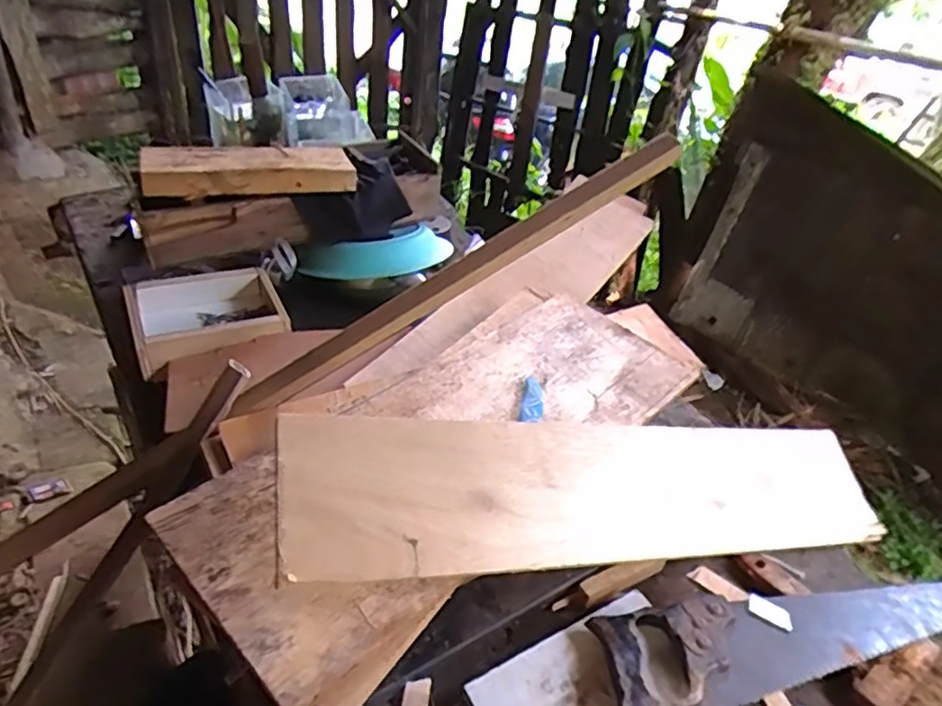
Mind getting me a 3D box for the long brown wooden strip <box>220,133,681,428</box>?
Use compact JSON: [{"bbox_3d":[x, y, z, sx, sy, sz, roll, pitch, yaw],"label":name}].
[{"bbox_3d":[-0.020,-0.070,0.623,0.498,0.028,0.029,-31,43,2],"label":"long brown wooden strip"}]

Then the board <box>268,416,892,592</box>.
[{"bbox_3d":[0.145,0.122,0.580,0.618,0.011,0.127,5,55,-25],"label":"board"}]

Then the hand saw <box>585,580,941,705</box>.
[{"bbox_3d":[0.312,0.237,0.569,0.445,0.042,0.094,-8,40,-18],"label":"hand saw"}]

